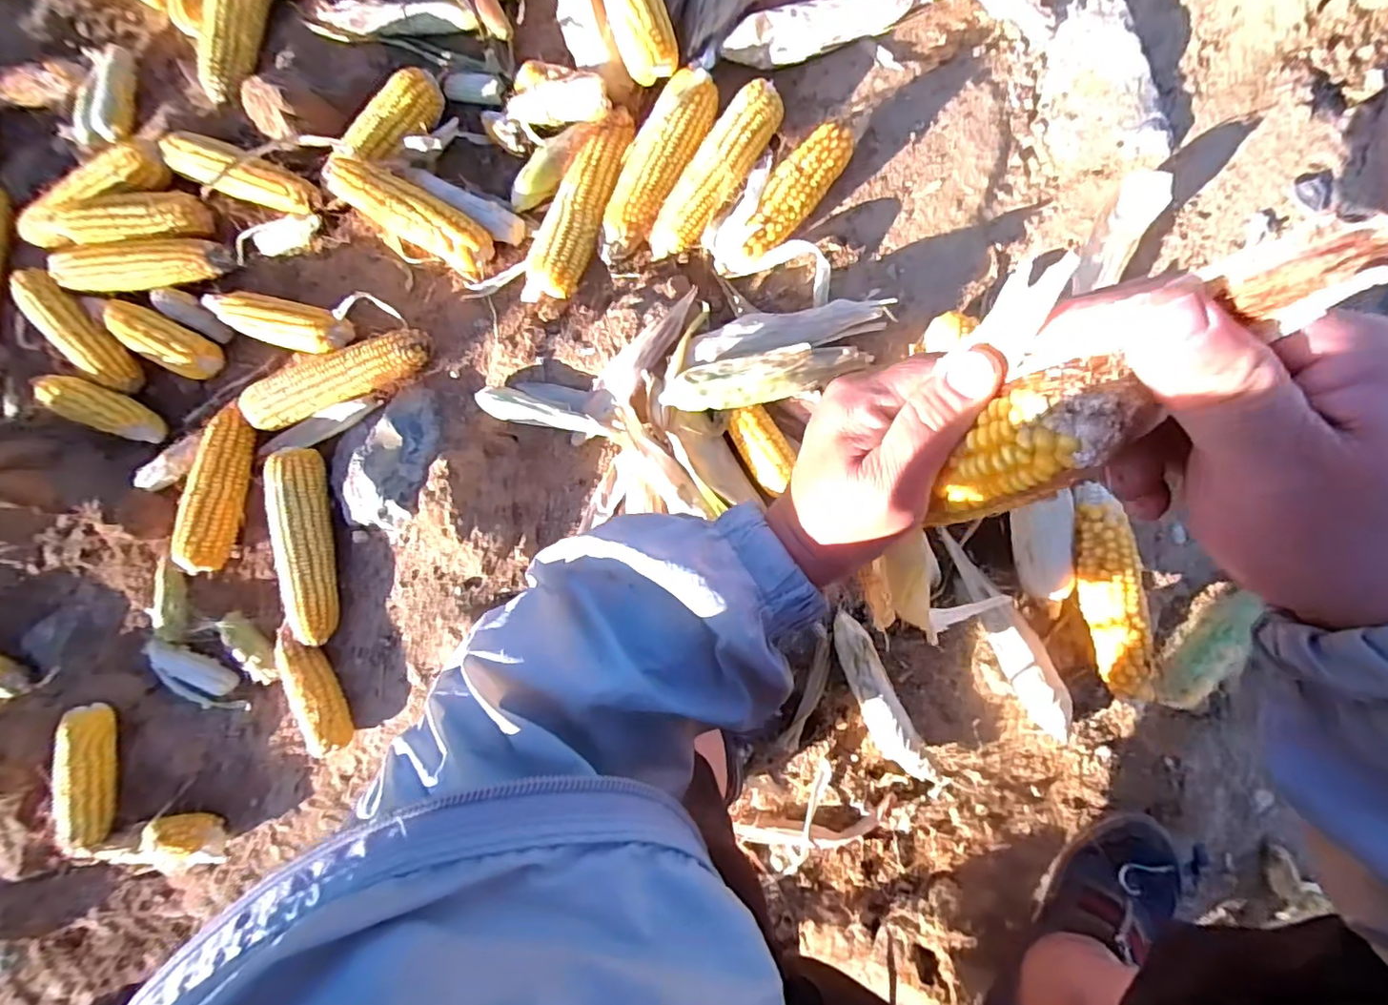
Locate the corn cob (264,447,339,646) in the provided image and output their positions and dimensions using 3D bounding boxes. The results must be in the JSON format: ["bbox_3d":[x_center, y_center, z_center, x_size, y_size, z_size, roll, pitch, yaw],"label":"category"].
[{"bbox_3d":[-0.388,0.045,0.585,0.049,0.040,0.193,-8,89,10],"label":"corn cob"}]

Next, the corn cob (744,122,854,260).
[{"bbox_3d":[0.093,-0.282,0.549,0.045,0.047,0.135,39,97,8],"label":"corn cob"}]

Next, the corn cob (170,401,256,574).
[{"bbox_3d":[-0.490,-0.015,0.609,0.044,0.043,0.174,12,89,9],"label":"corn cob"}]

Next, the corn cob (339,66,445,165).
[{"bbox_3d":[-0.304,-0.395,0.616,0.109,0.046,0.058,-44,83,7],"label":"corn cob"}]

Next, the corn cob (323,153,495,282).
[{"bbox_3d":[-0.291,-0.293,0.602,0.182,0.049,0.053,32,96,8],"label":"corn cob"}]

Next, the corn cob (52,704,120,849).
[{"bbox_3d":[-0.594,0.268,0.577,0.035,0.049,0.144,8,95,12],"label":"corn cob"}]

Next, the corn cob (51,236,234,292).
[{"bbox_3d":[-0.640,-0.270,0.685,0.230,0.040,0.061,3,94,12],"label":"corn cob"}]

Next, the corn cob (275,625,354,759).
[{"bbox_3d":[-0.375,0.183,0.587,0.040,0.044,0.131,-27,87,13],"label":"corn cob"}]

